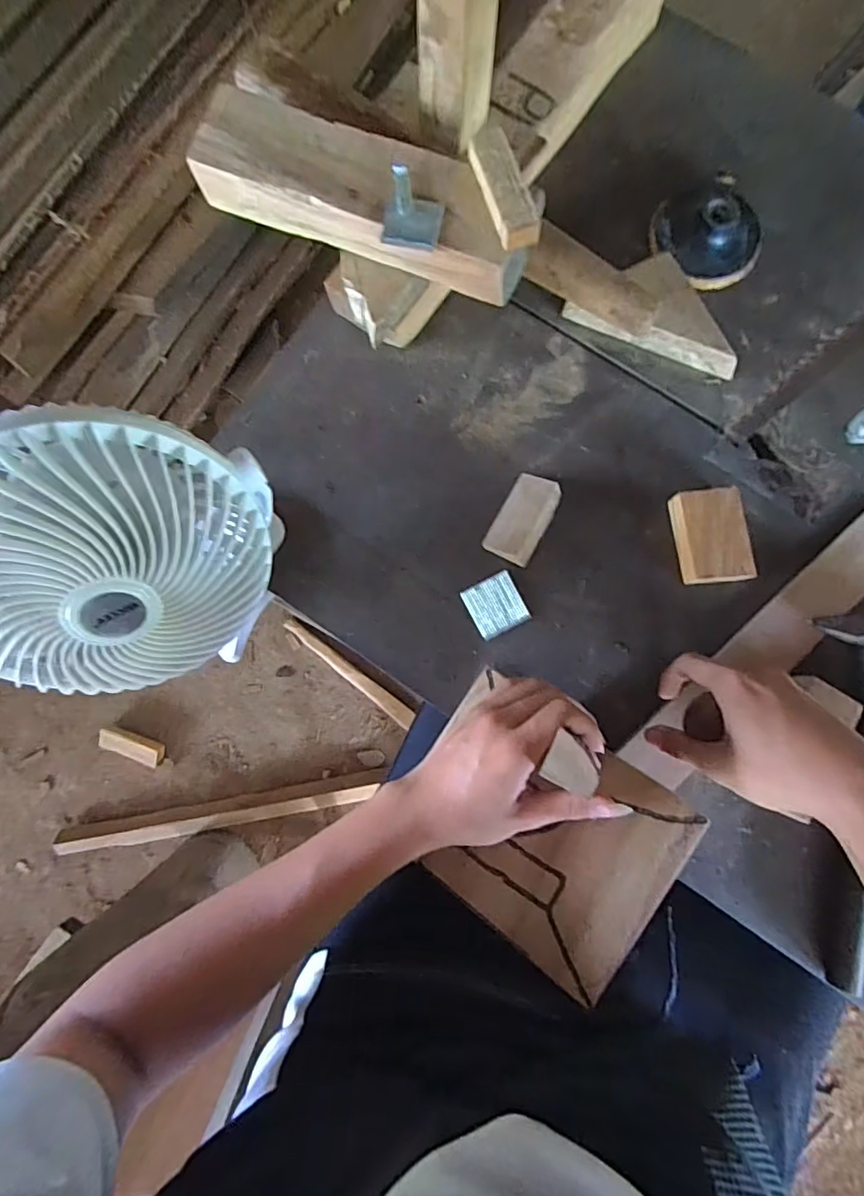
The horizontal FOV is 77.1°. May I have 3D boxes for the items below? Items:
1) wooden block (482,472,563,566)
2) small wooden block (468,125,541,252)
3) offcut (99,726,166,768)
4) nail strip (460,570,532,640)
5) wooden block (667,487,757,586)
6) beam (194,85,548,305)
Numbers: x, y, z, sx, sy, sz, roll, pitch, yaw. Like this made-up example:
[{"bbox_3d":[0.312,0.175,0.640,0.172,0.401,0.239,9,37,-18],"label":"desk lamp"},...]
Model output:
[{"bbox_3d":[0.074,-0.064,0.437,0.039,0.019,0.073,28,85,5],"label":"wooden block"},{"bbox_3d":[0.047,-0.274,0.362,0.026,0.016,0.083,-21,83,-2],"label":"small wooden block"},{"bbox_3d":[-0.619,0.306,1.115,0.132,0.026,0.047,22,84,5],"label":"offcut"},{"bbox_3d":[0.052,0.006,0.434,0.043,0.004,0.045,-28,91,-1],"label":"nail strip"},{"bbox_3d":[0.221,-0.048,0.428,0.049,0.027,0.073,-6,83,2],"label":"wooden block"},{"bbox_3d":[-0.048,-0.285,0.391,0.243,0.043,0.081,20,84,3],"label":"beam"}]

